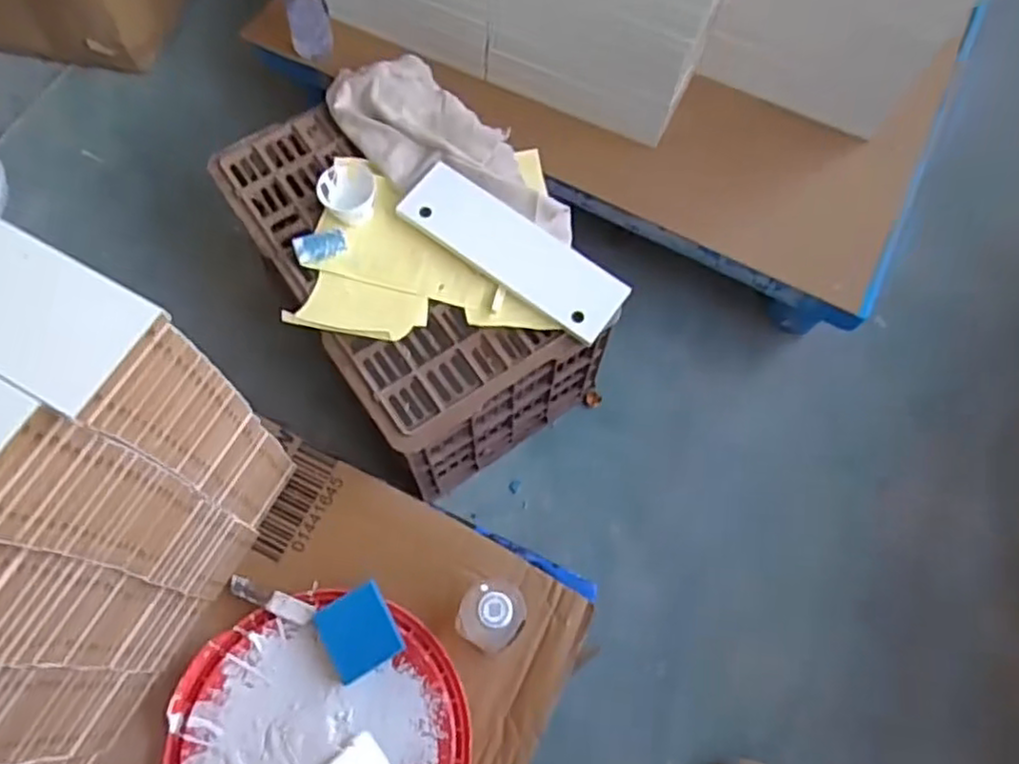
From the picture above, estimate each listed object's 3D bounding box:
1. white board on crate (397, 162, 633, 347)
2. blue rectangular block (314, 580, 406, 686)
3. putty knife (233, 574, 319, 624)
[{"bbox_3d":[0.005,-0.148,0.786,0.266,0.012,0.081,36,75,10],"label":"white board on crate"},{"bbox_3d":[-0.152,0.253,0.711,0.071,0.017,0.079,-28,86,-7],"label":"blue rectangular block"},{"bbox_3d":[-0.252,0.232,0.745,0.101,0.013,0.022,15,72,19],"label":"putty knife"}]

